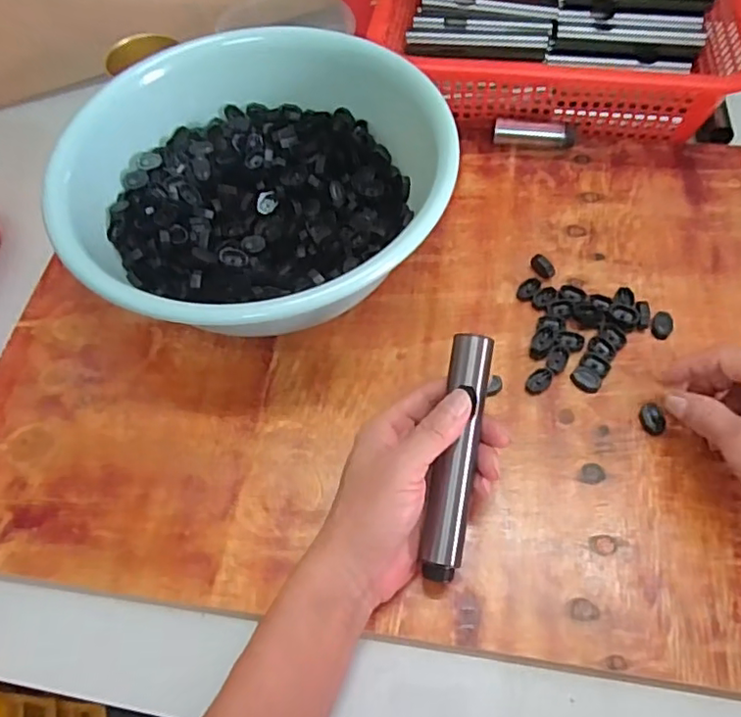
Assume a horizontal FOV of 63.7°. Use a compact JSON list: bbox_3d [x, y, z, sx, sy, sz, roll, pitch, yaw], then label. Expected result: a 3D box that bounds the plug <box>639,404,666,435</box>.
[{"bbox_3d":[0.199,0.042,0.418,0.017,0.008,0.022,-23,64,-8],"label":"plug"}]

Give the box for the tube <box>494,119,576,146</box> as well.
[{"bbox_3d":[0.153,-0.211,0.555,0.072,0.020,0.015,12,63,11],"label":"tube"}]

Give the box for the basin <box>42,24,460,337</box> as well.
[{"bbox_3d":[-0.088,-0.139,0.485,0.295,0.096,0.281,-21,61,-7],"label":"basin"}]

